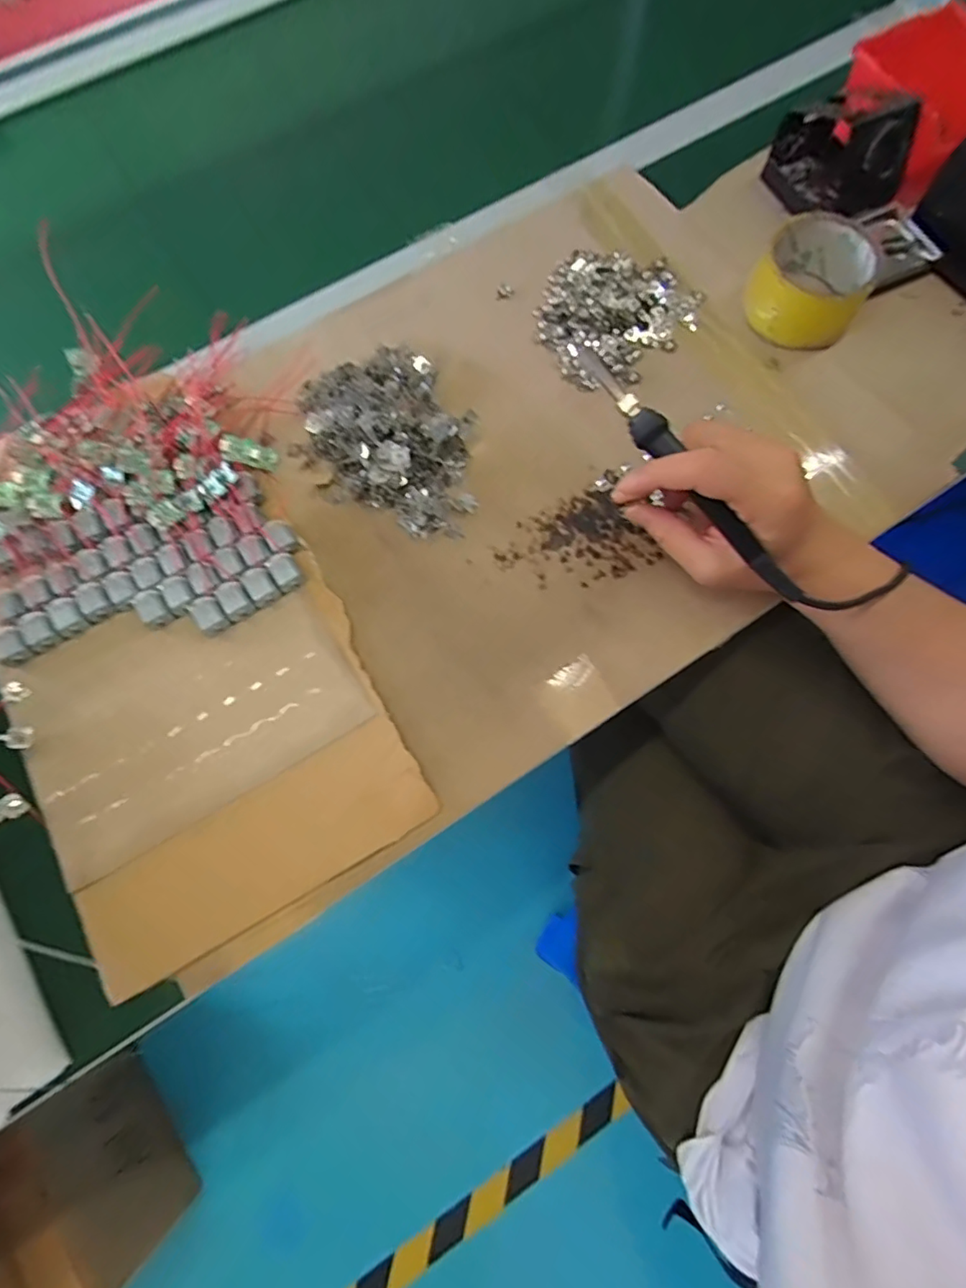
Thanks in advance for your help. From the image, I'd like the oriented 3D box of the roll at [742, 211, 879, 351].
[{"bbox_3d":[0.258,-0.284,0.434,0.083,0.058,0.091,-1,72,2],"label":"roll"}]

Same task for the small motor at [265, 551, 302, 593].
[{"bbox_3d":[-0.138,-0.050,0.387,0.019,0.015,0.026,-32,74,-8],"label":"small motor"}]

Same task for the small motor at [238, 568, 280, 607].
[{"bbox_3d":[-0.154,-0.040,0.383,0.019,0.014,0.025,-34,74,-8],"label":"small motor"}]

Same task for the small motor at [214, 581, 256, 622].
[{"bbox_3d":[-0.170,-0.029,0.381,0.018,0.012,0.027,-35,75,-9],"label":"small motor"}]

